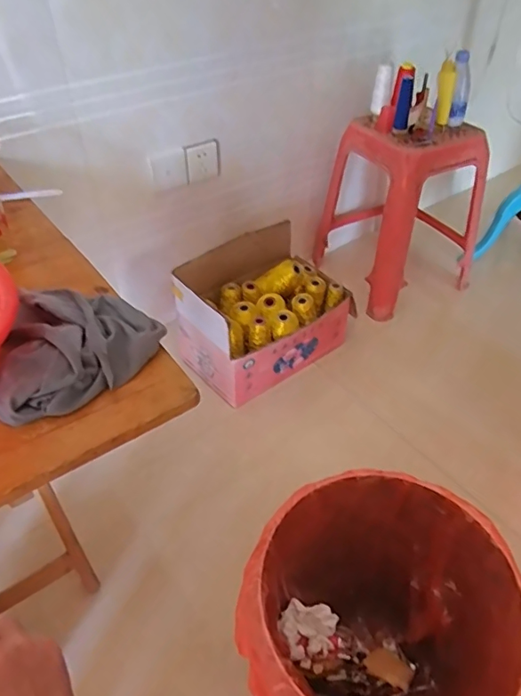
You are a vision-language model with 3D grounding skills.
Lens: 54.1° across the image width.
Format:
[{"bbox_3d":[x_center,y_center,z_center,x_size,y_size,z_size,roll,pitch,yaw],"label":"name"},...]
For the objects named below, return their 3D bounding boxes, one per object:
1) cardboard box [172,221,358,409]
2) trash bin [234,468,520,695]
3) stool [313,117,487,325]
[{"bbox_3d":[0.004,-0.096,1.273,0.408,0.254,0.262,-28,50,-26],"label":"cardboard box"},{"bbox_3d":[0.151,0.397,0.707,0.309,0.320,0.325,0,43,0],"label":"trash bin"},{"bbox_3d":[0.385,-0.419,1.477,0.339,0.443,0.397,-21,47,-20],"label":"stool"}]

